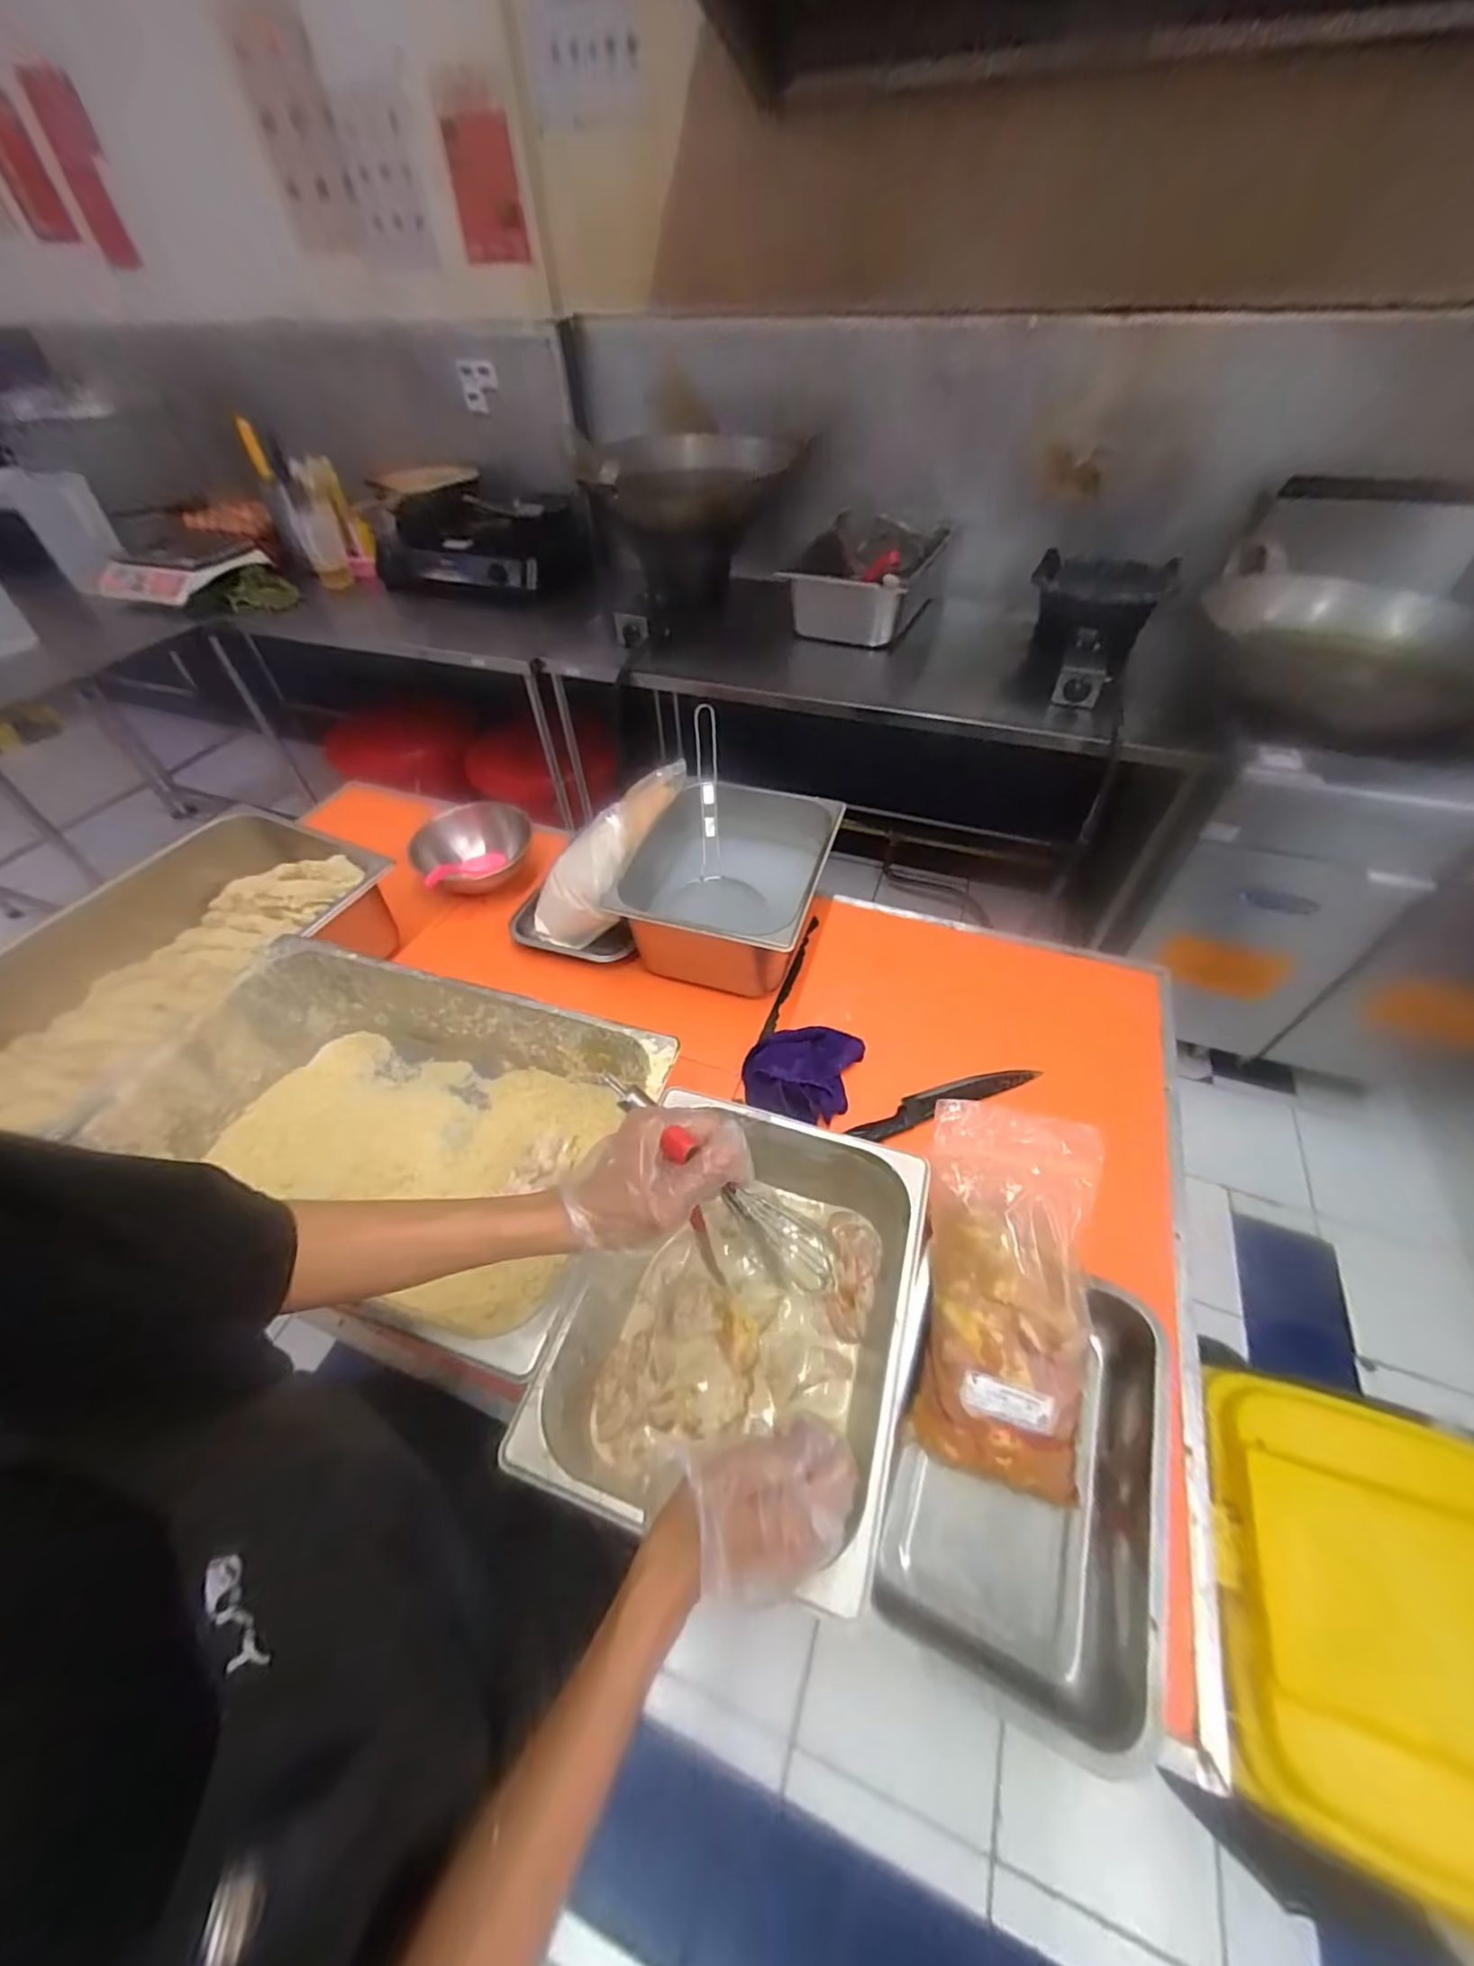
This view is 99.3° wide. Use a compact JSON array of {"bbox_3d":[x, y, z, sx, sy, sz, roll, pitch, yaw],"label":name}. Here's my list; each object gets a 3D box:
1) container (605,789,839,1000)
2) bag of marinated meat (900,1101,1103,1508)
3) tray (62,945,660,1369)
[{"bbox_3d":[-0.023,-0.145,0.921,0.292,0.135,0.316,13,52,12],"label":"container"},{"bbox_3d":[0.236,0.270,0.550,0.145,0.043,0.309,7,78,8],"label":"bag of marinated meat"},{"bbox_3d":[-0.361,0.168,0.679,0.538,0.154,0.313,13,52,13],"label":"tray"}]

